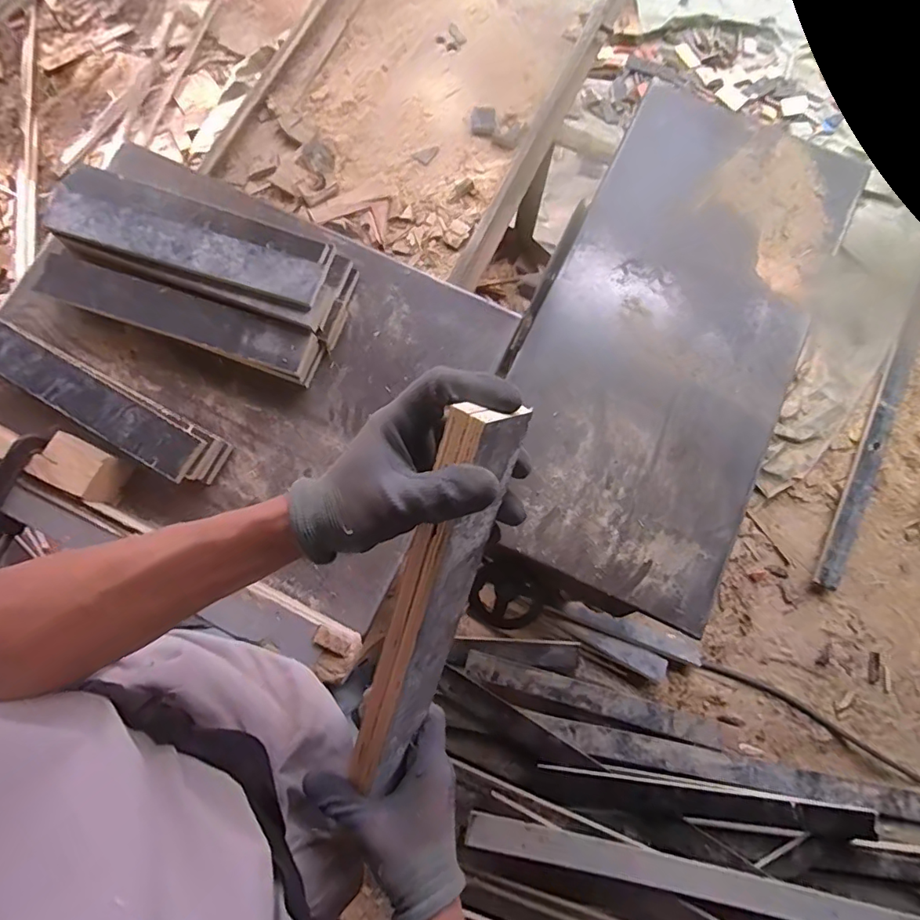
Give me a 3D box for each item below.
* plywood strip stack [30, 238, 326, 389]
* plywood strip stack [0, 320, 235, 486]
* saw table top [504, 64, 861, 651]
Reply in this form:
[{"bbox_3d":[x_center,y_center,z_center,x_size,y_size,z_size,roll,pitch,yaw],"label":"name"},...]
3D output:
[{"bbox_3d":[-0.413,-0.208,0.741,0.415,0.050,0.072,19,76,4],"label":"plywood strip stack"},{"bbox_3d":[-0.513,-0.090,0.705,0.420,0.047,0.078,29,79,7],"label":"plywood strip stack"},{"bbox_3d":[0.319,-0.195,0.767,0.381,0.020,0.786,27,79,6],"label":"saw table top"}]

